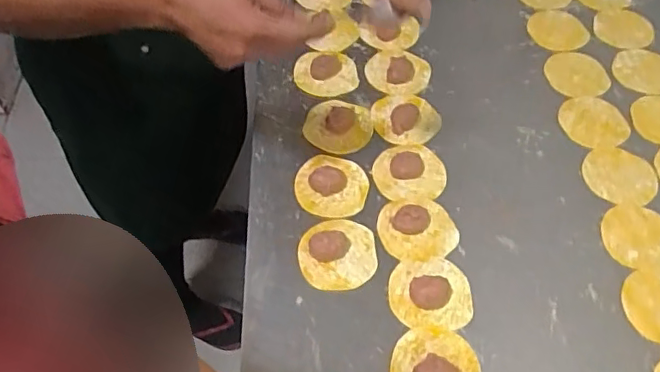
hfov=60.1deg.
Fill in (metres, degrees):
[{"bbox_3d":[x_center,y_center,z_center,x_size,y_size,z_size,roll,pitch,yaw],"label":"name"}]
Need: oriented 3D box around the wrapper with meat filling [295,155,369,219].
[{"bbox_3d":[0.001,-0.004,0.644,0.081,0.019,0.077,0,56,0],"label":"wrapper with meat filling"}]

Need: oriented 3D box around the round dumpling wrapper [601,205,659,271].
[{"bbox_3d":[0.336,0.056,0.619,0.074,0.005,0.081,-4,54,6],"label":"round dumpling wrapper"}]

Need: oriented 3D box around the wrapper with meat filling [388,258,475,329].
[{"bbox_3d":[0.101,0.105,0.567,0.080,0.023,0.073,0,56,0],"label":"wrapper with meat filling"}]

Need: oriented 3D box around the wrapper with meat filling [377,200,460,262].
[{"bbox_3d":[0.095,0.039,0.611,0.082,0.029,0.076,0,56,0],"label":"wrapper with meat filling"}]

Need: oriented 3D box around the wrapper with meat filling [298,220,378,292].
[{"bbox_3d":[0.009,0.067,0.593,0.080,0.023,0.077,0,56,0],"label":"wrapper with meat filling"}]

